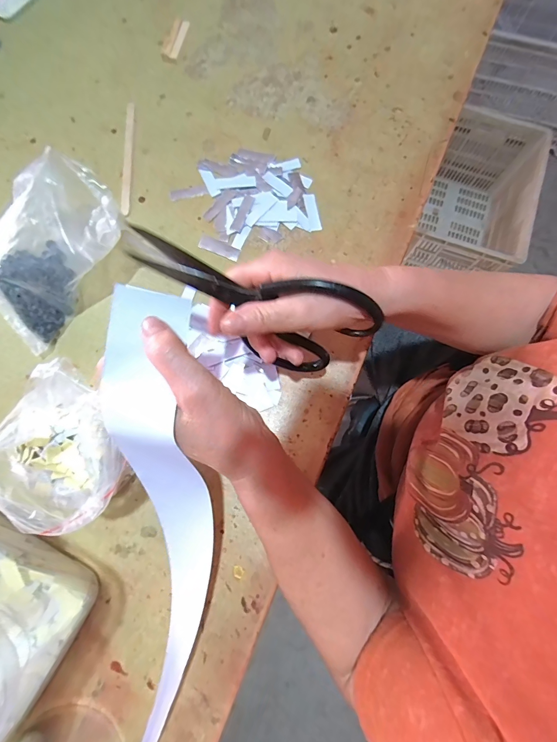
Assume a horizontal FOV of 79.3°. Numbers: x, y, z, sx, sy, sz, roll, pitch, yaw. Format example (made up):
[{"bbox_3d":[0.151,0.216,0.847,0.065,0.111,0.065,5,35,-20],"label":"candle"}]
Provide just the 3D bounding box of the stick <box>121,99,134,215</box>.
[{"bbox_3d":[-0.178,-0.254,0.398,0.011,0.004,0.154,-2,78,-1],"label":"stick"}]

